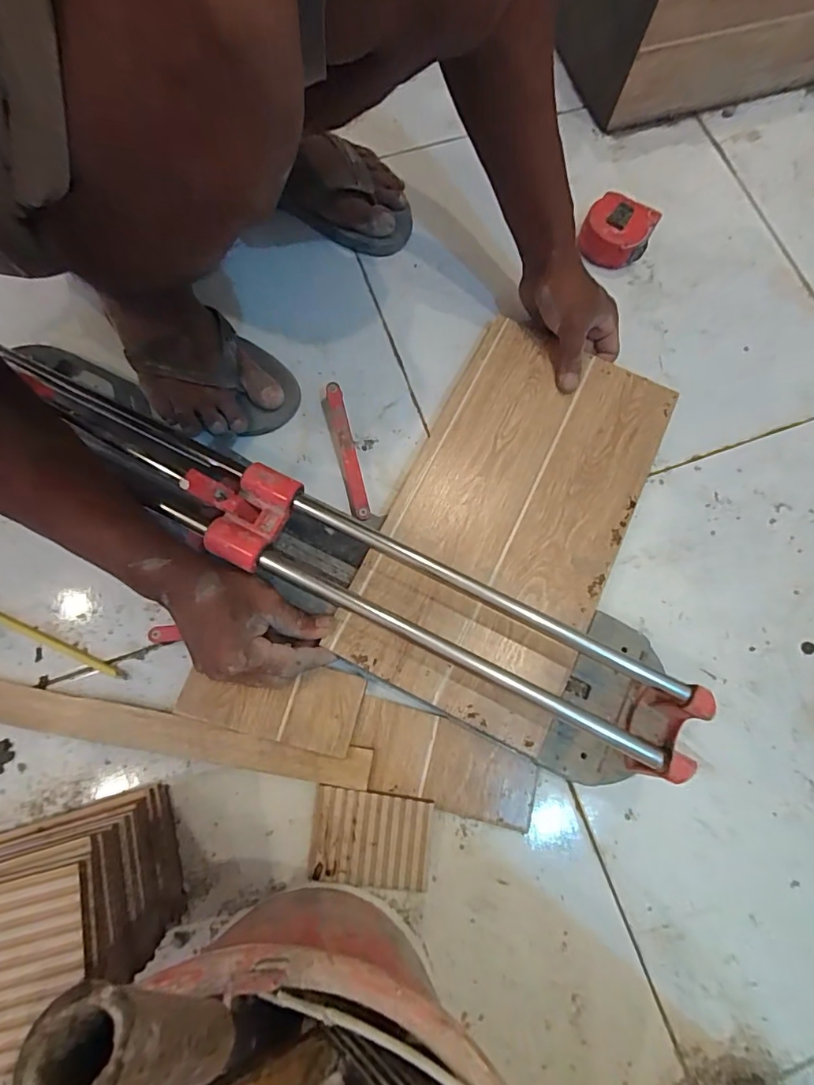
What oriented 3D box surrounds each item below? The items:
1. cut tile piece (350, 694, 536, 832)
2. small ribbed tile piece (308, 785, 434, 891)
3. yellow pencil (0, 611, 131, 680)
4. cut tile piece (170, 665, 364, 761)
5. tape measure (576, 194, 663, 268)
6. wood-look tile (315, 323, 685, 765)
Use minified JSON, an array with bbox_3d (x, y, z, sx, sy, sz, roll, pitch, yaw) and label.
[{"bbox_3d":[0.032,0.196,0.432,0.164,0.015,0.072,18,76,3],"label":"cut tile piece"},{"bbox_3d":[-0.030,0.252,0.415,0.099,0.015,0.072,8,76,0],"label":"small ribbed tile piece"},{"bbox_3d":[-0.340,0.088,0.454,0.180,0.007,0.010,23,76,4],"label":"yellow pencil"},{"bbox_3d":[-0.121,0.136,0.433,0.153,0.007,0.067,14,67,2],"label":"cut tile piece"},{"bbox_3d":[0.243,-0.358,0.567,0.076,0.041,0.074,27,77,5],"label":"tape measure"},{"bbox_3d":[0.102,-0.028,0.472,0.209,0.013,0.388,26,76,5],"label":"wood-look tile"}]

